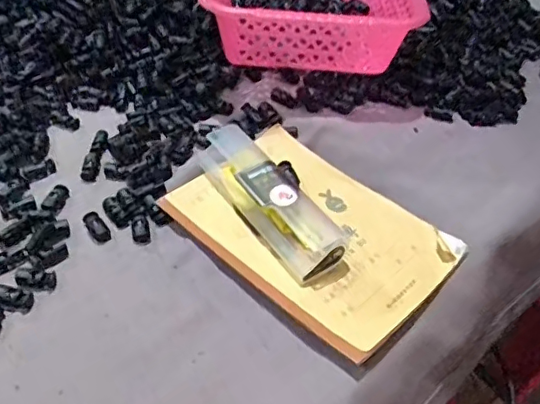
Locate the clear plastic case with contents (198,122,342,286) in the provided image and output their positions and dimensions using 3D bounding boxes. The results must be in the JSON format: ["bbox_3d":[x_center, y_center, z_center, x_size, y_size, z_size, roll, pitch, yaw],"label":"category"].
[{"bbox_3d":[-0.003,-0.007,0.455,0.041,0.032,0.158,-23,52,-28],"label":"clear plastic case with contents"}]

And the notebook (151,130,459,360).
[{"bbox_3d":[0.033,0.021,0.457,0.205,0.026,0.145,37,51,27],"label":"notebook"}]

